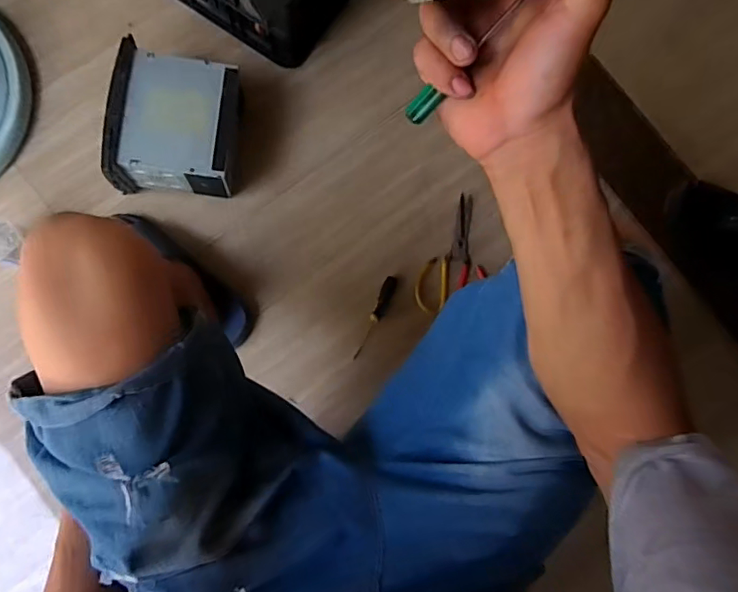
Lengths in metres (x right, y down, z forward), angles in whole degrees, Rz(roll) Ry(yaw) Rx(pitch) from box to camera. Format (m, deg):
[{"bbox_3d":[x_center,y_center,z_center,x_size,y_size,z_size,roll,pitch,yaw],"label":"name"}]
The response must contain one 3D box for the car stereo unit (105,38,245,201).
[{"bbox_3d":[-0.297,-0.264,0.805,0.181,0.116,0.202,6,83,-5],"label":"car stereo unit"}]

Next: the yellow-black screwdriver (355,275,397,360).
[{"bbox_3d":[0.013,0.038,0.858,0.023,0.026,0.149,22,82,-3],"label":"yellow-black screwdriver"}]

